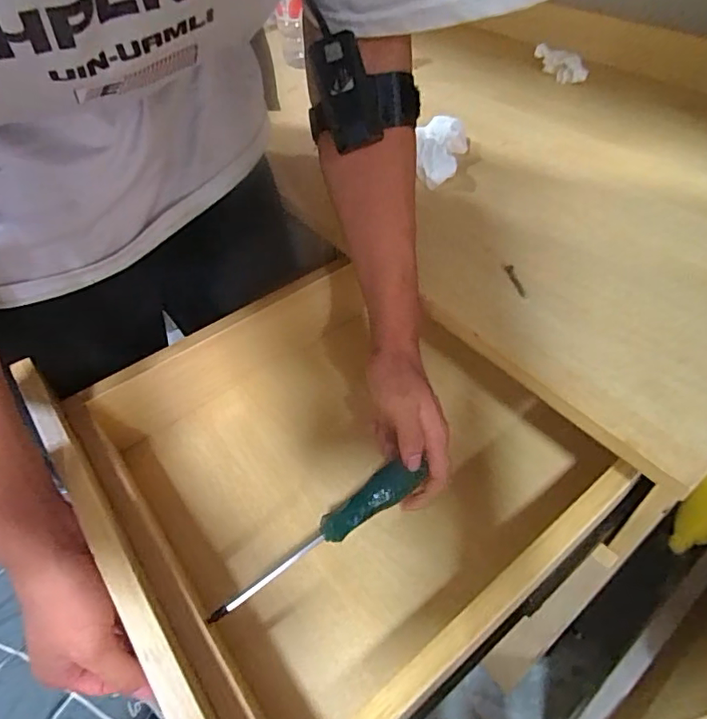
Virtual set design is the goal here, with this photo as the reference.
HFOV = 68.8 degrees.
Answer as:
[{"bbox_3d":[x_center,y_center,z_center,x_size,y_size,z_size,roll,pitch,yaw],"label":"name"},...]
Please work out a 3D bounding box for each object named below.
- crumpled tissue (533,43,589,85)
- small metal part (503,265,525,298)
[{"bbox_3d":[0.299,-0.426,0.750,0.028,0.040,0.084,-23,50,-16],"label":"crumpled tissue"},{"bbox_3d":[0.139,-0.067,0.445,0.009,0.004,0.043,-5,47,-1],"label":"small metal part"}]

